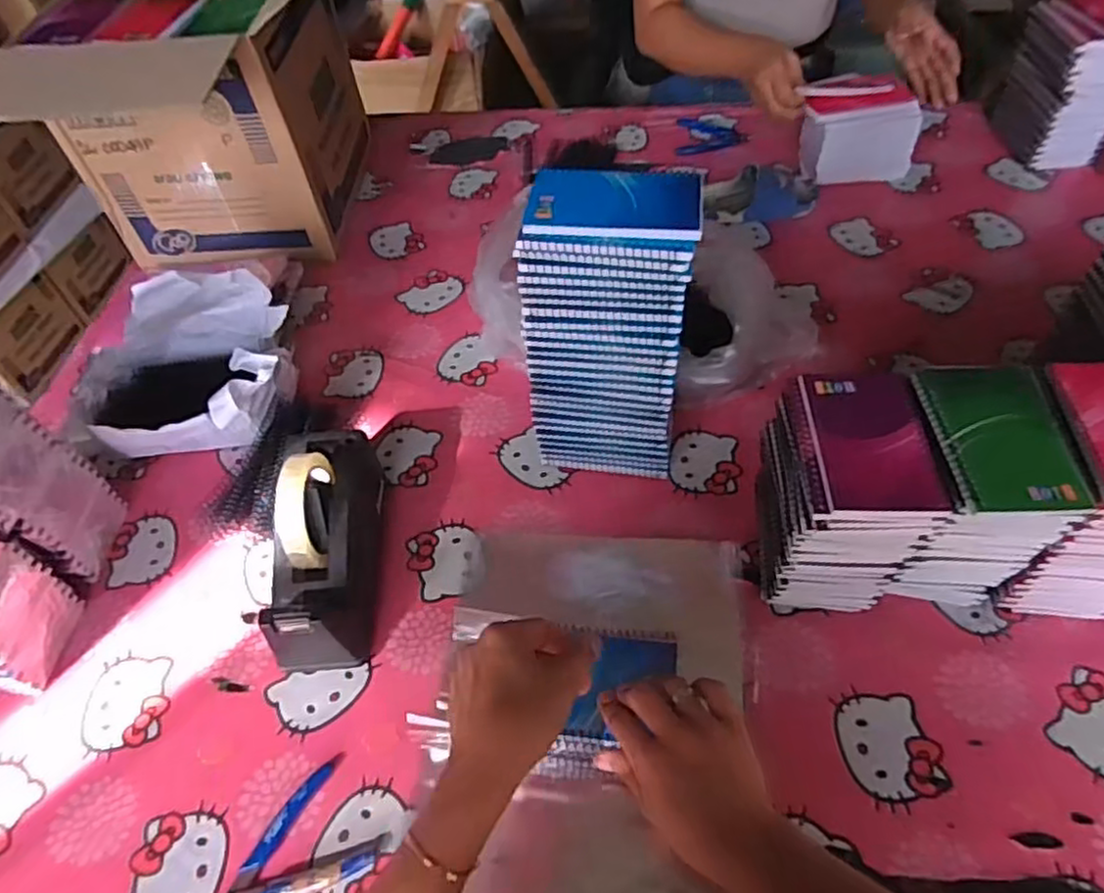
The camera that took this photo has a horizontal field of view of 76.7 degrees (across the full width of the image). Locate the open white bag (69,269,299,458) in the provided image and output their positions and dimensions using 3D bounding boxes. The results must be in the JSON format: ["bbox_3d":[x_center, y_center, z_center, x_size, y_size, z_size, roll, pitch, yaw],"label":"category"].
[{"bbox_3d":[-0.384,-0.085,0.765,0.192,0.130,0.204,-3,52,3],"label":"open white bag"}]

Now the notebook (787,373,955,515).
[{"bbox_3d":[0.232,-0.006,0.519,0.090,0.010,0.120,-1,52,5],"label":"notebook"}]

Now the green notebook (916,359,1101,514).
[{"bbox_3d":[0.327,-0.013,0.509,0.094,0.013,0.137,-2,52,4],"label":"green notebook"}]

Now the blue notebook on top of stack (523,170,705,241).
[{"bbox_3d":[0.048,-0.185,0.524,0.129,0.005,0.086,6,53,10],"label":"blue notebook on top of stack"}]

